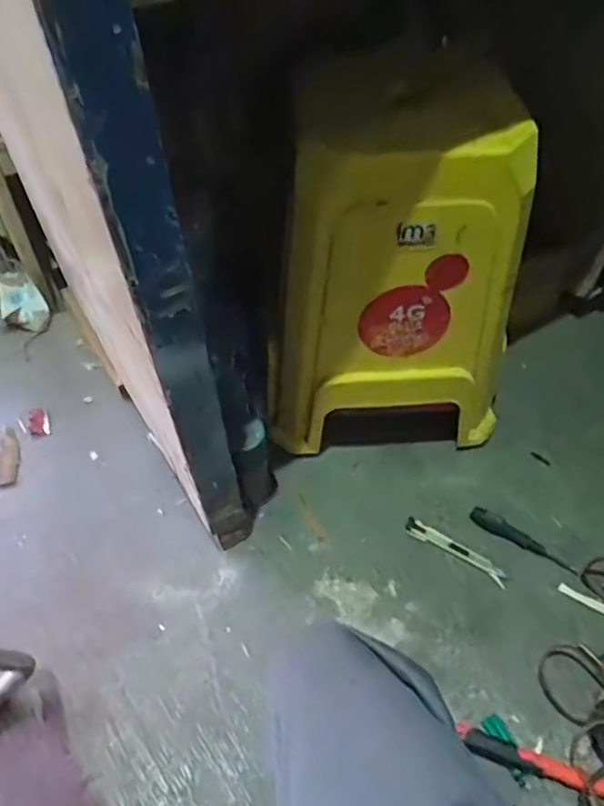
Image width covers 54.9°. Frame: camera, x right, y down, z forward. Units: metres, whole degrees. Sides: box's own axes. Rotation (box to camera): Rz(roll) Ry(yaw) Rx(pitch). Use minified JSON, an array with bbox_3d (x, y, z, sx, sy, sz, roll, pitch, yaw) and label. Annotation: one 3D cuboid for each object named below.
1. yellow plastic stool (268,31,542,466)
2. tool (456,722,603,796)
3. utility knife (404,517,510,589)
[{"bbox_3d":[0.127,-0.194,0.816,0.350,0.473,0.277,-2,53,-4],"label":"yellow plastic stool"},{"bbox_3d":[0.286,0.414,0.656,0.218,0.020,0.025,16,54,11],"label":"tool"},{"bbox_3d":[0.222,0.211,0.835,0.156,0.010,0.028,27,56,18],"label":"utility knife"}]

